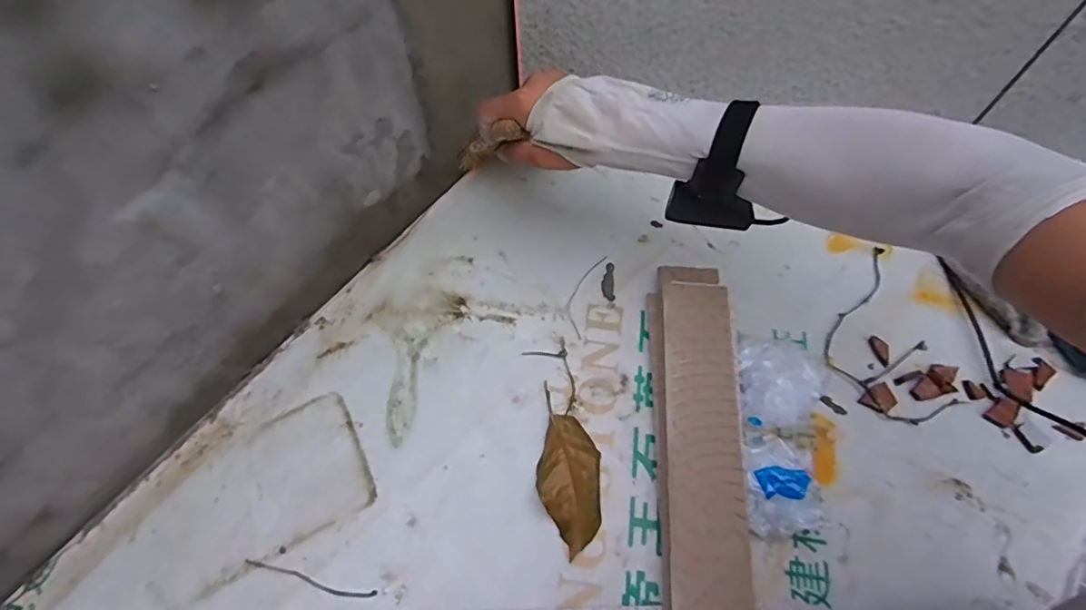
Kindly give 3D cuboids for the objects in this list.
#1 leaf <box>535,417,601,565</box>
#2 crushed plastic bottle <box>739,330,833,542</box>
[{"bbox_3d":[0.023,0.153,0.485,0.054,0.019,0.113,2,64,1],"label":"leaf"},{"bbox_3d":[0.209,0.112,0.489,0.082,0.036,0.174,12,64,6],"label":"crushed plastic bottle"}]

